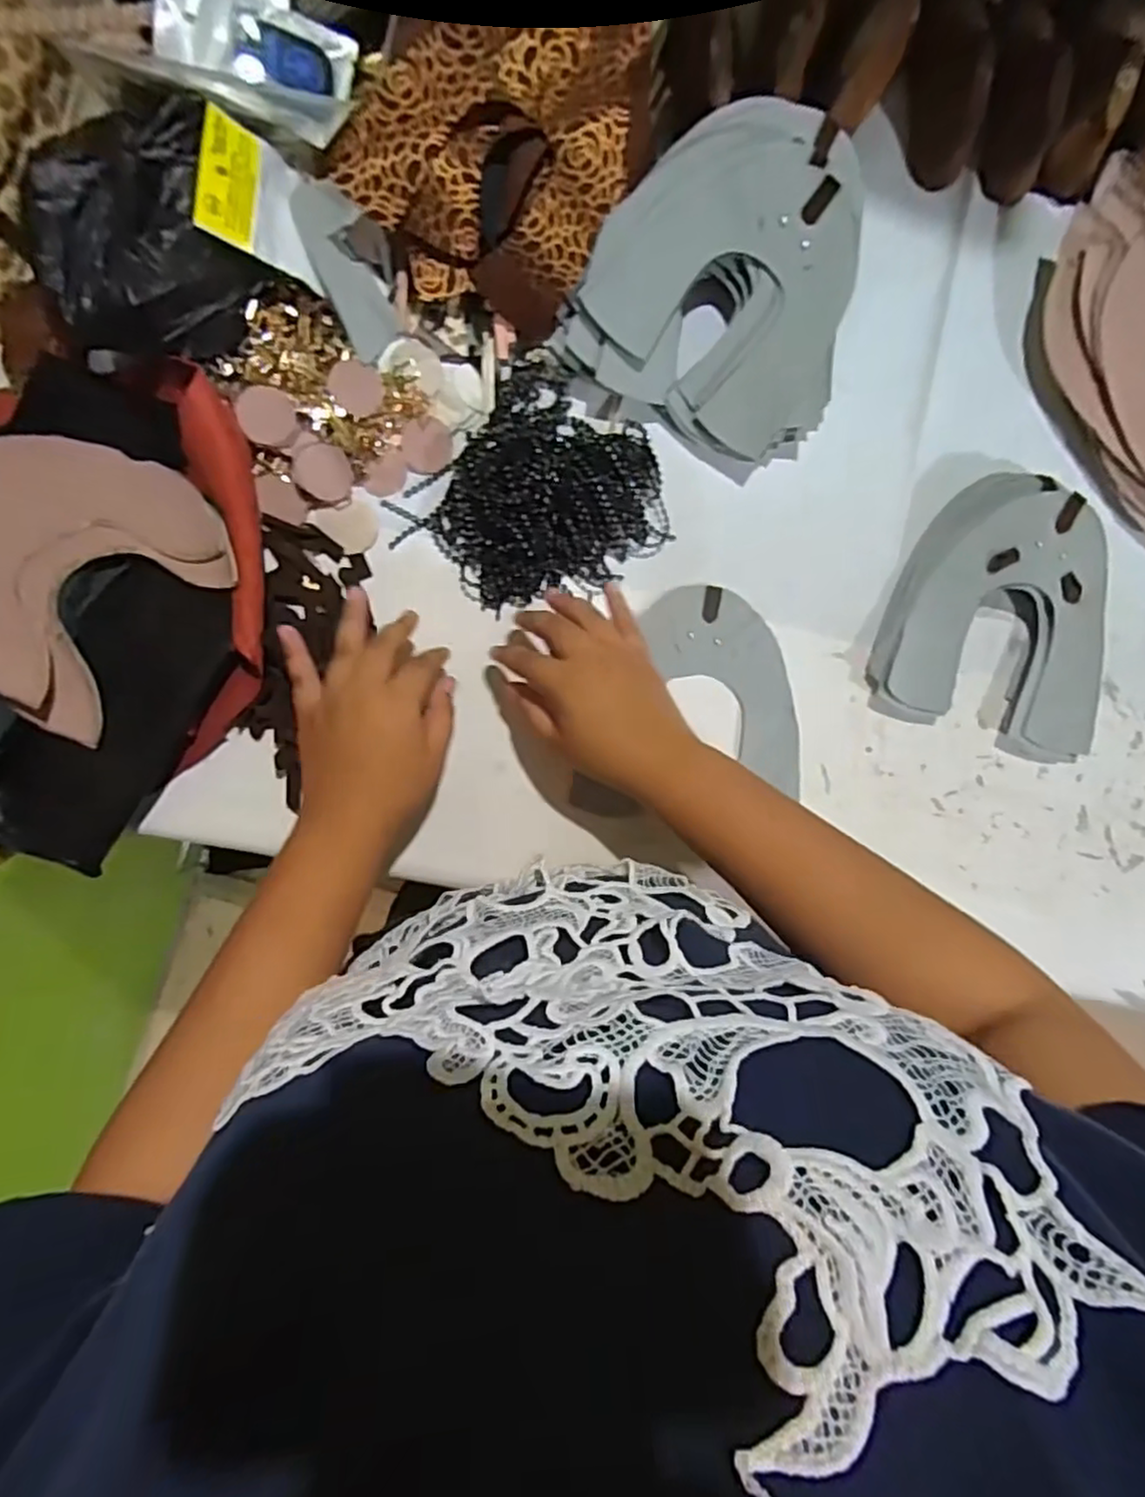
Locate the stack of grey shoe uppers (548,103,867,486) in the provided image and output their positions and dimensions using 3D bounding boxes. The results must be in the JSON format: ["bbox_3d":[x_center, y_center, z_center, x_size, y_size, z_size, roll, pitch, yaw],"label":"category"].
[{"bbox_3d":[0.110,-0.311,0.460,0.177,0.056,0.204,28,85,-4],"label":"stack of grey shoe uppers"}]

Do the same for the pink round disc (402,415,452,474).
[{"bbox_3d":[-0.097,-0.203,0.462,0.033,0.004,0.033,-5,111,-21],"label":"pink round disc"}]

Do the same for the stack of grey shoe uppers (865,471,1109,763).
[{"bbox_3d":[0.308,-0.098,0.478,0.162,0.039,0.183,15,86,-5],"label":"stack of grey shoe uppers"}]

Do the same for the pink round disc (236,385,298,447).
[{"bbox_3d":[-0.192,-0.208,0.431,0.037,0.004,0.033,12,101,-5],"label":"pink round disc"}]

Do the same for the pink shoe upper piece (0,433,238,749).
[{"bbox_3d":[-0.304,-0.118,0.411,0.175,0.044,0.156,45,84,-2],"label":"pink shoe upper piece"}]

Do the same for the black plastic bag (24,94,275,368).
[{"bbox_3d":[-0.246,-0.303,0.412,0.110,0.079,0.131,15,86,-5],"label":"black plastic bag"}]

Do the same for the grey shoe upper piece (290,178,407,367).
[{"bbox_3d":[-0.141,-0.303,0.433,0.038,0.024,0.109,-19,89,-6],"label":"grey shoe upper piece"}]

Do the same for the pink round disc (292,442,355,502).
[{"bbox_3d":[-0.160,-0.178,0.443,0.036,0.004,0.032,23,94,-25],"label":"pink round disc"}]

